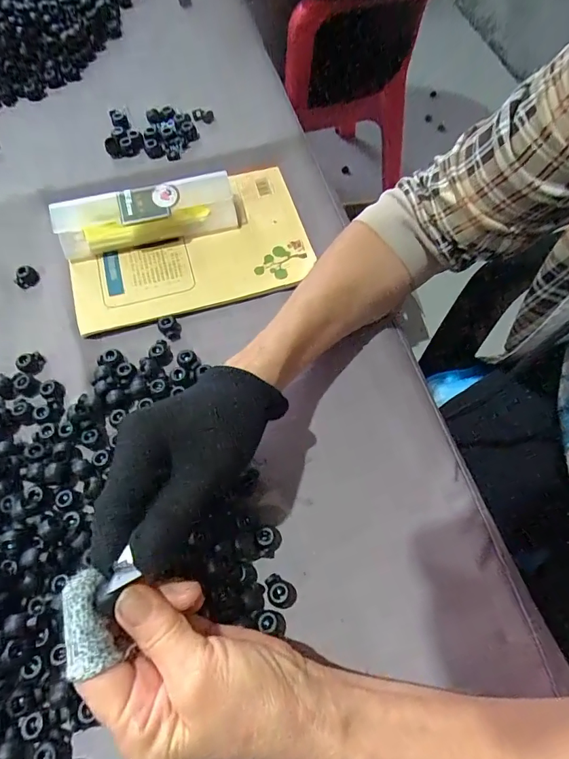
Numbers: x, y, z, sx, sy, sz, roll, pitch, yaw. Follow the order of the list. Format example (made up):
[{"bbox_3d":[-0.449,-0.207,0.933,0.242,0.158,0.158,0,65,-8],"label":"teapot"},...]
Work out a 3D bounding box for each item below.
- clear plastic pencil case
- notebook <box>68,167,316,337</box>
[{"bbox_3d":[-0.119,-0.145,0.386,0.155,0.034,0.045,-16,66,-7],"label":"clear plastic pencil case"},{"bbox_3d":[-0.085,-0.118,0.392,0.206,0.012,0.125,-16,66,-8],"label":"notebook"}]

